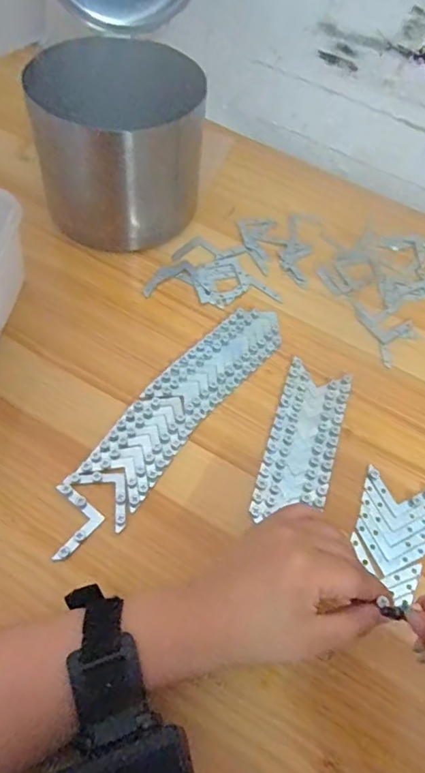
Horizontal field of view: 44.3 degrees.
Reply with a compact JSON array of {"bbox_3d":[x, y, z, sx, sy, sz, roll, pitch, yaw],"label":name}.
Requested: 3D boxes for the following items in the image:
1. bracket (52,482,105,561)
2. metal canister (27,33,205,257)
[{"bbox_3d":[-0.104,0.094,0.365,0.040,0.004,0.042,37,63,17],"label":"bracket"},{"bbox_3d":[-0.081,-0.220,0.482,0.139,0.140,0.118,4,59,-2],"label":"metal canister"}]

